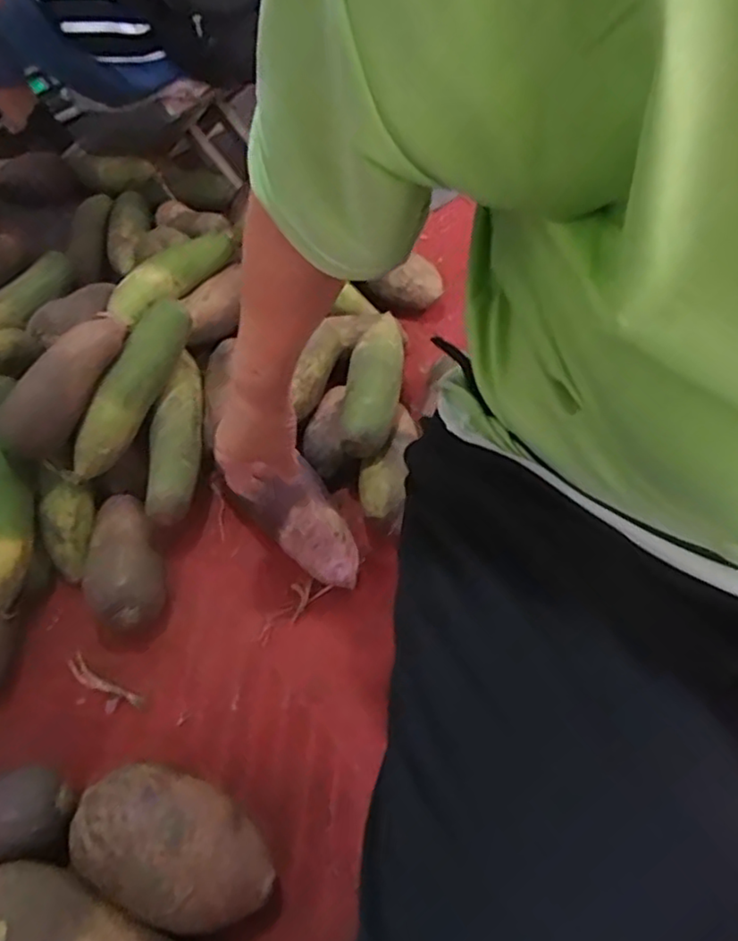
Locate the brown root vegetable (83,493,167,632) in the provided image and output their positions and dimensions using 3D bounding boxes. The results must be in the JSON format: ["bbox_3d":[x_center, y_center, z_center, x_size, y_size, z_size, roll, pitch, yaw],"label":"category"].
[{"bbox_3d":[-0.244,0.093,0.660,0.070,0.065,0.141,-18,56,-10],"label":"brown root vegetable"}]

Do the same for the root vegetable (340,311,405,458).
[{"bbox_3d":[0.006,-0.094,0.716,0.059,0.054,0.175,3,55,4],"label":"root vegetable"}]

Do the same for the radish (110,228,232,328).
[{"bbox_3d":[-0.223,-0.220,0.741,0.042,0.051,0.194,23,59,17],"label":"radish"}]

